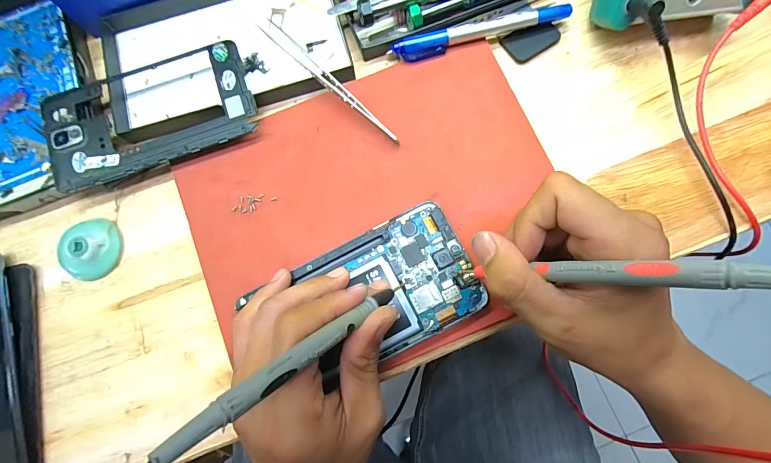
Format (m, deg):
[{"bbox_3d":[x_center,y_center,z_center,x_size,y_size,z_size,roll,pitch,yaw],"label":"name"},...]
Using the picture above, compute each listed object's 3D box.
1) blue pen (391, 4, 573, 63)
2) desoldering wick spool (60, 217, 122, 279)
[{"bbox_3d":[0.070,-0.144,0.255,0.129,0.014,0.014,-13,81,0],"label":"blue pen"},{"bbox_3d":[-0.207,0.013,0.246,0.038,0.013,0.038,-22,81,-1],"label":"desoldering wick spool"}]

